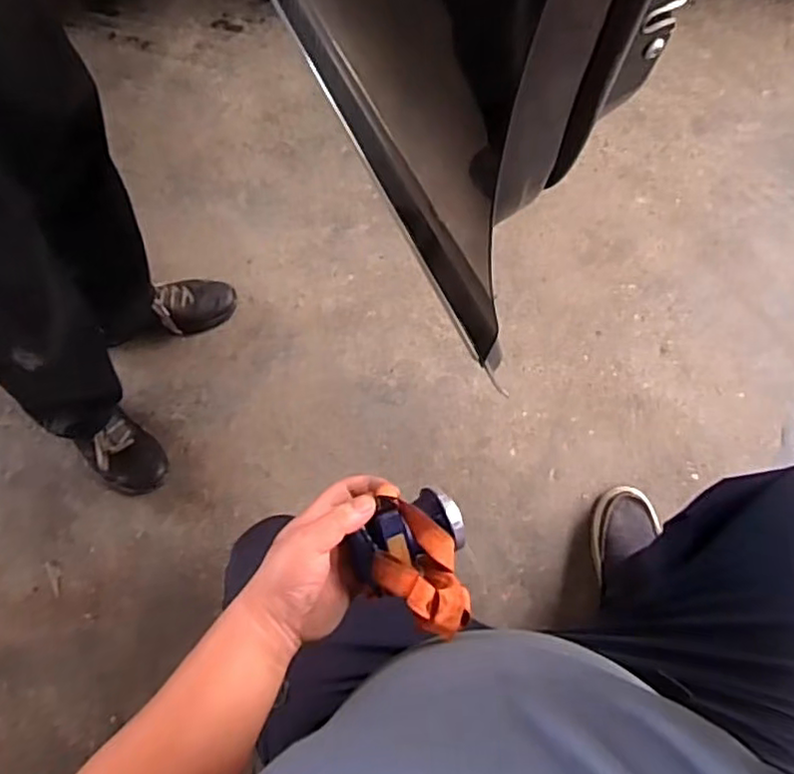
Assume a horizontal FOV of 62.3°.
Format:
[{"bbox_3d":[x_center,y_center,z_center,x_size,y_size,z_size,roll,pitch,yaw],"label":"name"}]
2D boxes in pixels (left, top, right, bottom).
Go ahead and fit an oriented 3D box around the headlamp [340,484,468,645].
[{"bbox_3d":[0.018,0.140,0.516,0.088,0.052,0.107,-20,71,-9],"label":"headlamp"}]

